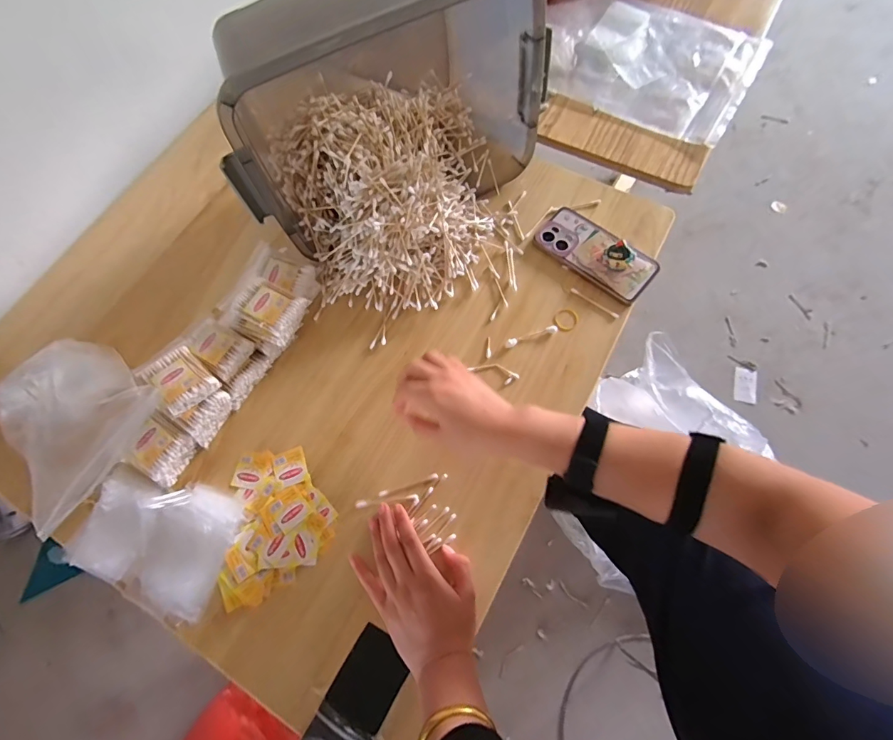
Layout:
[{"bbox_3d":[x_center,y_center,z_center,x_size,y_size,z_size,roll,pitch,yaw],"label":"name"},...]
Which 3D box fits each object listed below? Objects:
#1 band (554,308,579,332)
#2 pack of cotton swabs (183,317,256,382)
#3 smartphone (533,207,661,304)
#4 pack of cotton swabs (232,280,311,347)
[{"bbox_3d":[0.159,-0.066,0.561,0.031,0.004,0.039,10,59,9],"label":"band"},{"bbox_3d":[-0.287,-0.031,0.527,0.083,0.015,0.055,33,74,15],"label":"pack of cotton swabs"},{"bbox_3d":[0.204,-0.164,0.578,0.162,0.018,0.077,40,81,16],"label":"smartphone"},{"bbox_3d":[-0.220,-0.072,0.529,0.074,0.031,0.064,24,72,12],"label":"pack of cotton swabs"}]

